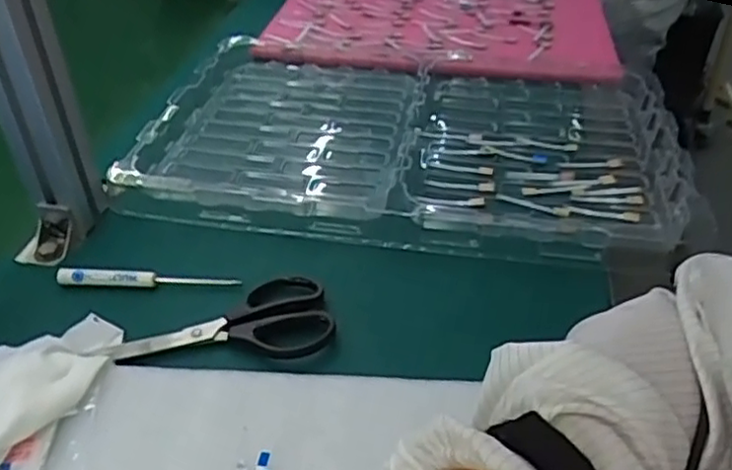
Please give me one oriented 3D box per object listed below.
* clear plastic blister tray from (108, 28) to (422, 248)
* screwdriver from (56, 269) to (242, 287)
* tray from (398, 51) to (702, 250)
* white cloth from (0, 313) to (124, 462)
[{"bbox_3d":[-0.074,-0.112,0.649,0.250,0.028,0.316,3,39,6],"label":"clear plastic blister tray"},{"bbox_3d":[-0.158,0.033,0.486,0.131,0.012,0.006,3,15,0],"label":"screwdriver"},{"bbox_3d":[0.154,-0.089,0.606,0.232,0.029,0.273,7,39,10],"label":"tray"},{"bbox_3d":[-0.198,0.082,0.398,0.069,0.026,0.122,22,44,26],"label":"white cloth"}]

